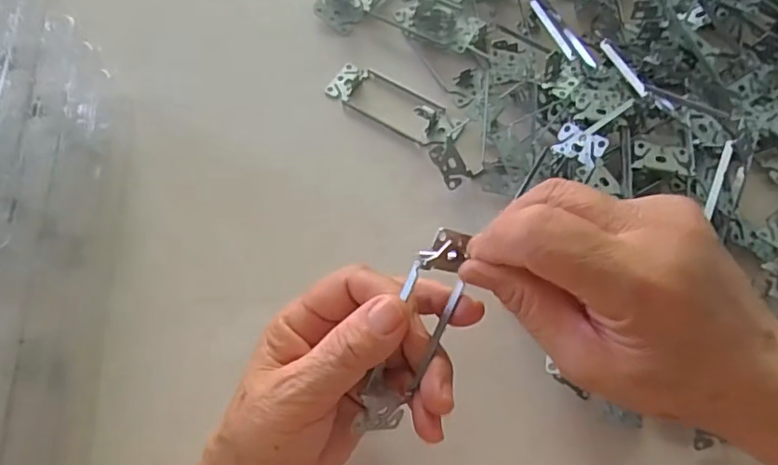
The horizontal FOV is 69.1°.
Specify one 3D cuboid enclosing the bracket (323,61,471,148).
[{"bbox_3d":[0.004,-0.098,0.418,0.108,0.017,0.039,30,70,13],"label":"bracket"}]

